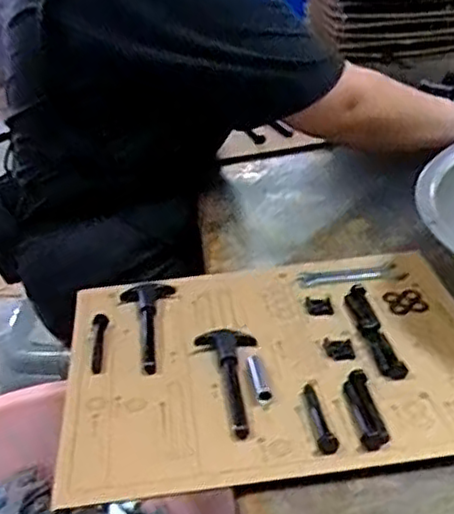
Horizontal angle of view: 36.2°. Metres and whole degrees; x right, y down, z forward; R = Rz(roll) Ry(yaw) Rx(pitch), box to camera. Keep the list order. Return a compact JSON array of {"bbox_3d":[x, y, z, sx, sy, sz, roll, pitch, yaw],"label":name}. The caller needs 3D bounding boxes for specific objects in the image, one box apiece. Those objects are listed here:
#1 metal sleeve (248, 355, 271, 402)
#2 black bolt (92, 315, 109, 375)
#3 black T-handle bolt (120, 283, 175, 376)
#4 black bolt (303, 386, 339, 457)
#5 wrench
[{"bbox_3d":[0.027,0.103,0.590,0.013,0.009,0.059,-7,31,-4],"label":"metal sleeve"},{"bbox_3d":[-0.122,0.078,0.656,0.013,0.008,0.080,-5,30,-1],"label":"black bolt"},{"bbox_3d":[-0.078,0.062,0.671,0.051,0.012,0.137,-6,30,-2],"label":"black T-handle bolt"},{"bbox_3d":[0.071,0.126,0.549,0.014,0.009,0.077,-8,31,-6],"label":"black bolt"},{"bbox_3d":[0.133,0.019,0.742,0.112,0.008,0.035,-6,30,-3],"label":"wrench"}]

